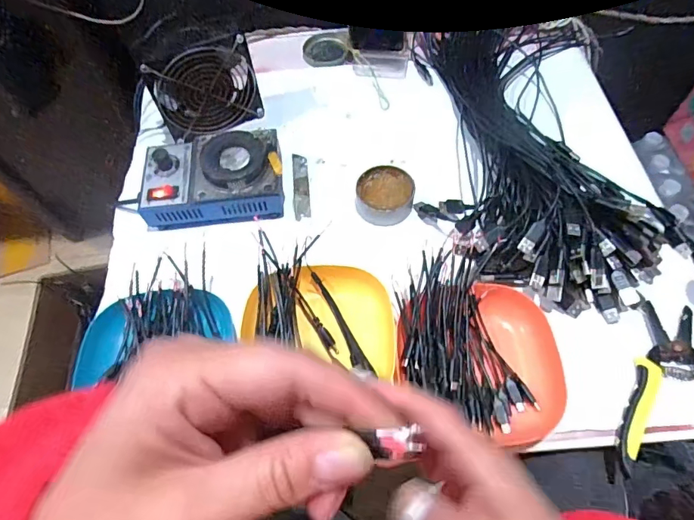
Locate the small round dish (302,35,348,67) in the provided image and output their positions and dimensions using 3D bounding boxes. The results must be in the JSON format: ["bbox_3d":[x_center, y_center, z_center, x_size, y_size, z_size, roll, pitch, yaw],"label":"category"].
[{"bbox_3d":[-0.031,-0.298,0.650,0.062,0.008,0.055,5,63,6],"label":"small round dish"}]

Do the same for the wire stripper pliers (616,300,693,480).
[{"bbox_3d":[0.285,0.111,0.394,0.110,0.012,0.156,4,62,5],"label":"wire stripper pliers"}]

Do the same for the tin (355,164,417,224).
[{"bbox_3d":[0.043,-0.072,0.509,0.062,0.026,0.065,-1,62,2],"label":"tin"}]

